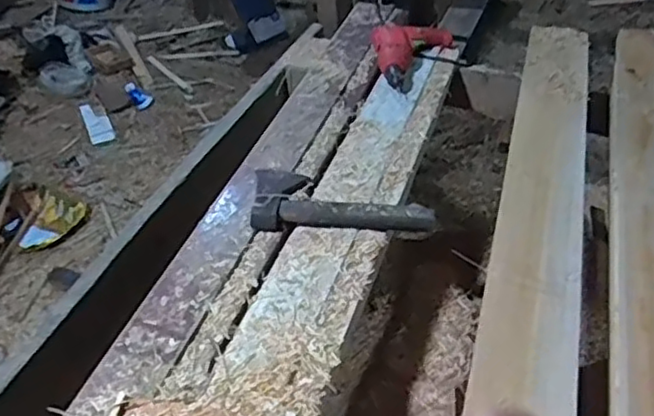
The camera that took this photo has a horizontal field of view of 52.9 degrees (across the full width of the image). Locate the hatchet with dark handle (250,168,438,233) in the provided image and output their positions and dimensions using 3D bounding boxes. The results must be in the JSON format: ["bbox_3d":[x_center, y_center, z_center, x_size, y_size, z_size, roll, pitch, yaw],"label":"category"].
[{"bbox_3d":[0.024,-0.018,1.009,0.272,0.037,0.134,-2,41,2],"label":"hatchet with dark handle"}]

